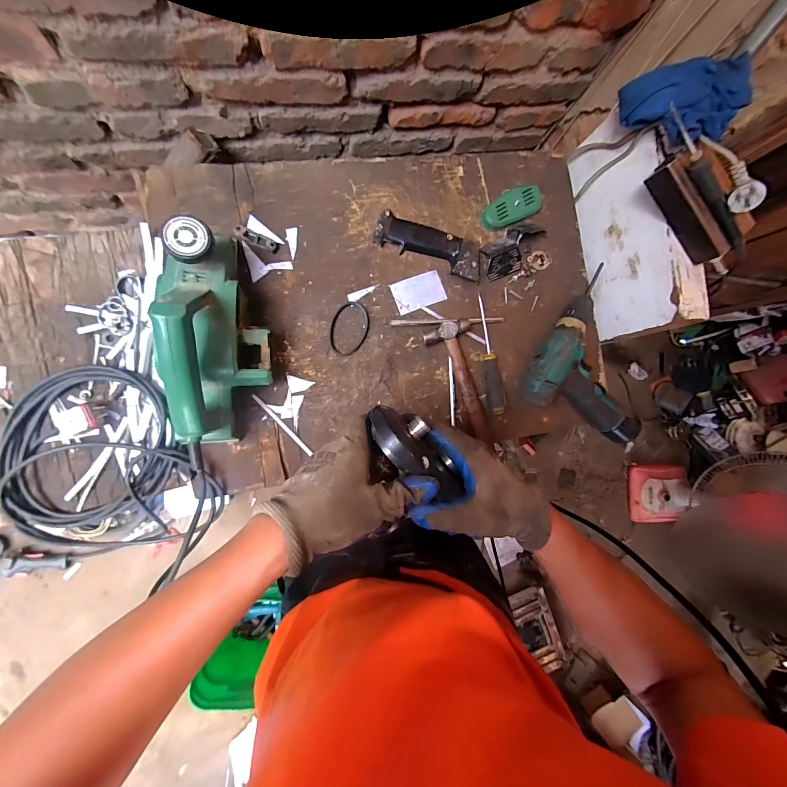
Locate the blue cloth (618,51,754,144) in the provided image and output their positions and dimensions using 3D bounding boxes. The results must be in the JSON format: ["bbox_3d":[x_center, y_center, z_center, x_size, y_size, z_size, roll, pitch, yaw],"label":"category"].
[{"bbox_3d":[0.409,-0.403,0.470,0.133,0.078,0.115,-15,91,-11],"label":"blue cloth"}]

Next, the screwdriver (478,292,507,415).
[{"bbox_3d":[0.156,-0.062,0.541,0.025,0.025,0.187,-6,89,-9],"label":"screwdriver"}]

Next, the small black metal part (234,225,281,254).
[{"bbox_3d":[-0.200,-0.226,0.498,0.062,0.010,0.018,20,85,-8],"label":"small black metal part"}]

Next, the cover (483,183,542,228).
[{"bbox_3d":[0.193,-0.306,0.562,0.106,0.022,0.051,-28,93,-9],"label":"cover"}]

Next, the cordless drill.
[{"bbox_3d":[0.333,-0.061,0.555,0.195,0.057,0.235,26,85,-7],"label":"cordless drill"}]

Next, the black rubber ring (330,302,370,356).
[{"bbox_3d":[-0.067,-0.098,0.514,0.056,0.004,0.085,14,86,-8],"label":"black rubber ring"}]

